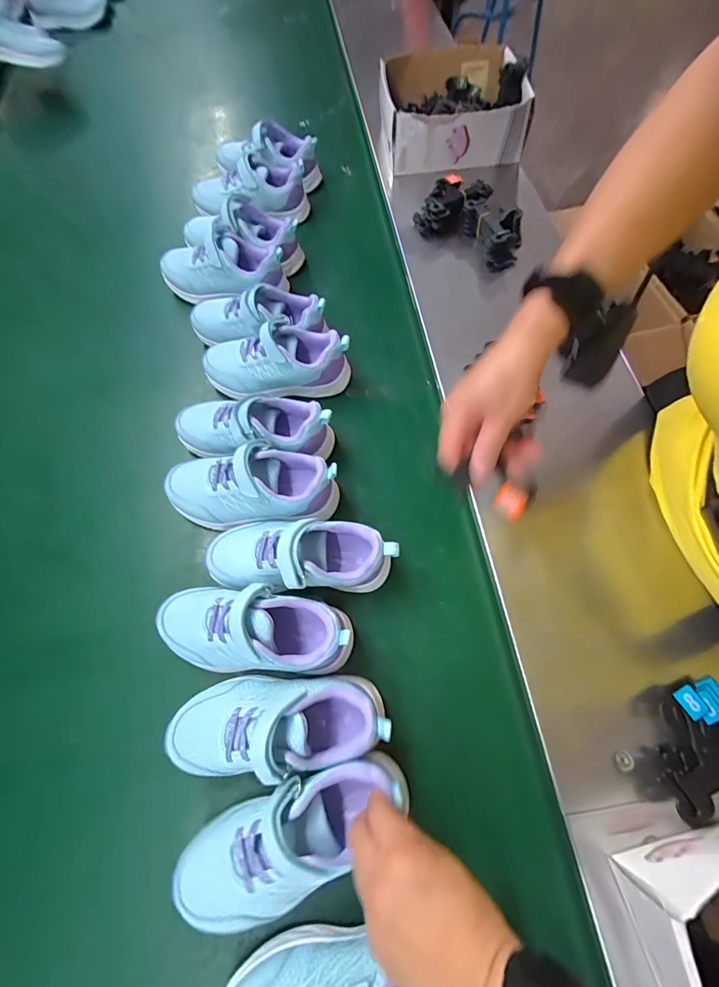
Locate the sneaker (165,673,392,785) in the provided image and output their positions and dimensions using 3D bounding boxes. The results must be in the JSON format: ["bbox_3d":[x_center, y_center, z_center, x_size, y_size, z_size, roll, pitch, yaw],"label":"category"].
[{"bbox_3d":[-0.070,0.200,0.357,0.184,0.101,0.072,-2,65,1],"label":"sneaker"}]

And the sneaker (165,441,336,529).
[{"bbox_3d":[-0.118,-0.008,0.454,0.187,0.076,0.082,-7,65,-1],"label":"sneaker"}]

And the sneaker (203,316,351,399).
[{"bbox_3d":[-0.110,-0.172,0.527,0.192,0.068,0.078,-4,65,1],"label":"sneaker"}]

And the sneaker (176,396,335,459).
[{"bbox_3d":[-0.127,-0.079,0.484,0.192,0.070,0.085,1,65,3],"label":"sneaker"}]

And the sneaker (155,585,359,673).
[{"bbox_3d":[-0.098,0.128,0.388,0.189,0.074,0.075,3,66,4],"label":"sneaker"}]

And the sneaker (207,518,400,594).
[{"bbox_3d":[-0.061,0.068,0.413,0.193,0.082,0.093,2,65,3],"label":"sneaker"}]

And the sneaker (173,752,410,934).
[{"bbox_3d":[-0.050,0.264,0.317,0.187,0.068,0.068,-29,67,-4],"label":"sneaker"}]

